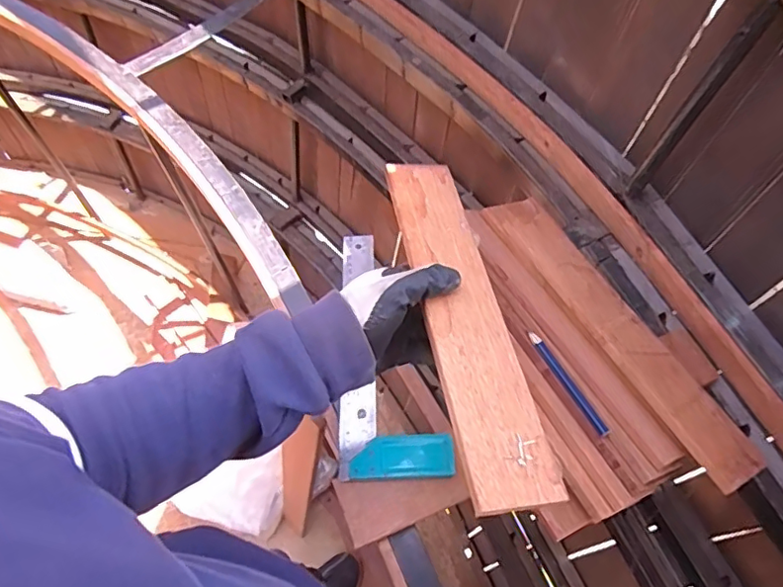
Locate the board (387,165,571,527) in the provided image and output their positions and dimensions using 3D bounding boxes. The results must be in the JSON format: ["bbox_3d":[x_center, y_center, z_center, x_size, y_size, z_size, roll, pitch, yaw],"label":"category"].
[{"bbox_3d":[0.058,0.012,0.460,0.066,0.018,0.325,-10,56,-4],"label":"board"}]

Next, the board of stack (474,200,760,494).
[{"bbox_3d":[0.225,0.028,0.579,0.075,0.012,0.365,-20,58,-25],"label":"board of stack"}]

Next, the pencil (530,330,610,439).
[{"bbox_3d":[0.169,0.084,0.534,0.012,0.010,0.117,-25,64,-12],"label":"pencil"}]

